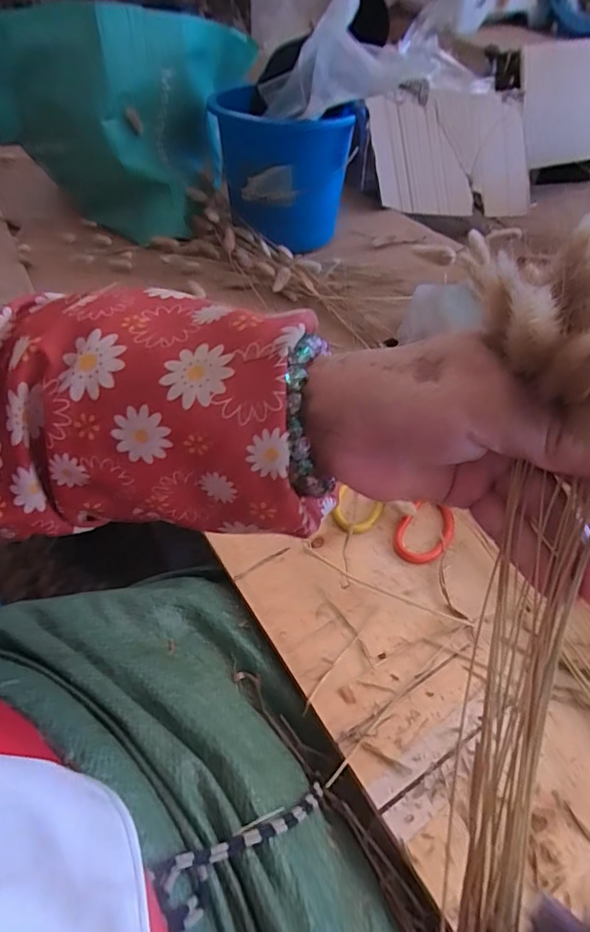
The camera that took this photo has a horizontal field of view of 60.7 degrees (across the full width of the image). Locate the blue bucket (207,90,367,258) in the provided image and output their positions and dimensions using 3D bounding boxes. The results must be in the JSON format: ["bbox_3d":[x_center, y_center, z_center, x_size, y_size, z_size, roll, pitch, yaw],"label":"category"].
[{"bbox_3d":[-0.012,-0.443,0.751,0.198,0.177,0.198,2,49,-2],"label":"blue bucket"}]

